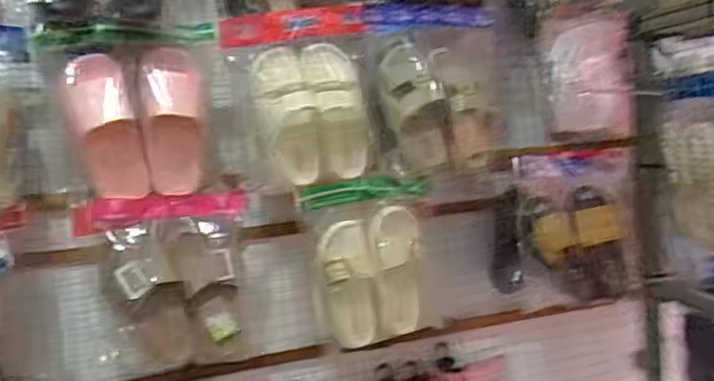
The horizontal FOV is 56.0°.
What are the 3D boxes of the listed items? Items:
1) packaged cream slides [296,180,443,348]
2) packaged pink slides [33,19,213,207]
[{"bbox_3d":[0.034,0.126,1.260,0.242,0.300,0.070,-11,4,-12],"label":"packaged cream slides"},{"bbox_3d":[-0.376,-0.137,1.172,0.282,0.285,0.086,-9,7,-34],"label":"packaged pink slides"}]

